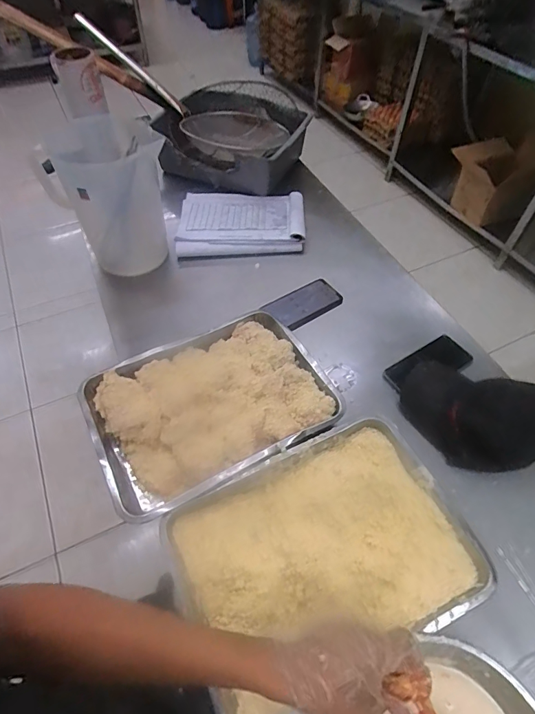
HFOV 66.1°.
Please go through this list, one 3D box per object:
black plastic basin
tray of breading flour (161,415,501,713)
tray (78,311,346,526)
[{"bbox_3d":[-0.101,-0.613,1.134,0.378,0.141,0.343,12,54,9],"label":"black plastic basin"},{"bbox_3d":[0.073,0.258,0.555,0.374,0.041,0.271,-21,56,-15],"label":"tray of breading flour"},{"bbox_3d":[-0.094,0.078,0.689,0.372,0.042,0.275,-24,57,-17],"label":"tray"}]

